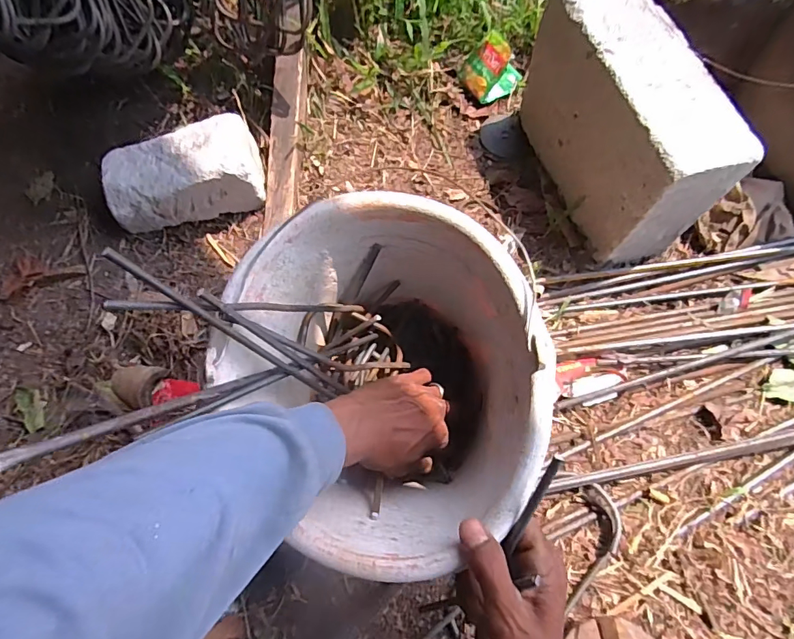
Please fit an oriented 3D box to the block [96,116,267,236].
[{"bbox_3d":[-0.284,-0.194,0.609,0.203,0.083,0.109,-18,65,-7],"label":"block"}]

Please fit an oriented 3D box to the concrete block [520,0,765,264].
[{"bbox_3d":[0.267,-0.232,0.561,0.104,0.198,0.280,-13,65,-4],"label":"concrete block"}]

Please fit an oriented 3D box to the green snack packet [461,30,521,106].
[{"bbox_3d":[0.146,-0.387,0.697,0.087,0.062,0.069,-26,67,-11],"label":"green snack packet"}]

